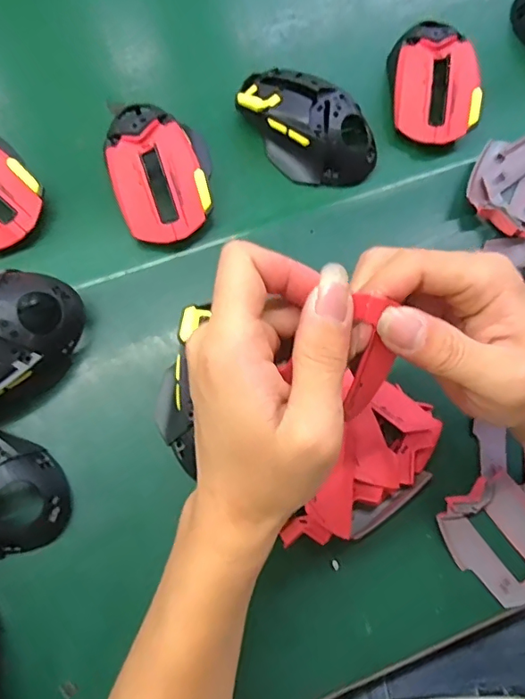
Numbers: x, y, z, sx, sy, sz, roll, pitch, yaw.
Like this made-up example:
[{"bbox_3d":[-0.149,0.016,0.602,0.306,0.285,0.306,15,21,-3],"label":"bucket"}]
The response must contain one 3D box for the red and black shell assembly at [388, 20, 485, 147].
[{"bbox_3d":[0.136,-0.214,0.421,0.076,0.049,0.107,9,70,6],"label":"red and black shell assembly"}]

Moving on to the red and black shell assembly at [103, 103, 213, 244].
[{"bbox_3d":[-0.076,-0.132,0.384,0.069,0.049,0.110,-21,69,-6],"label":"red and black shell assembly"}]

